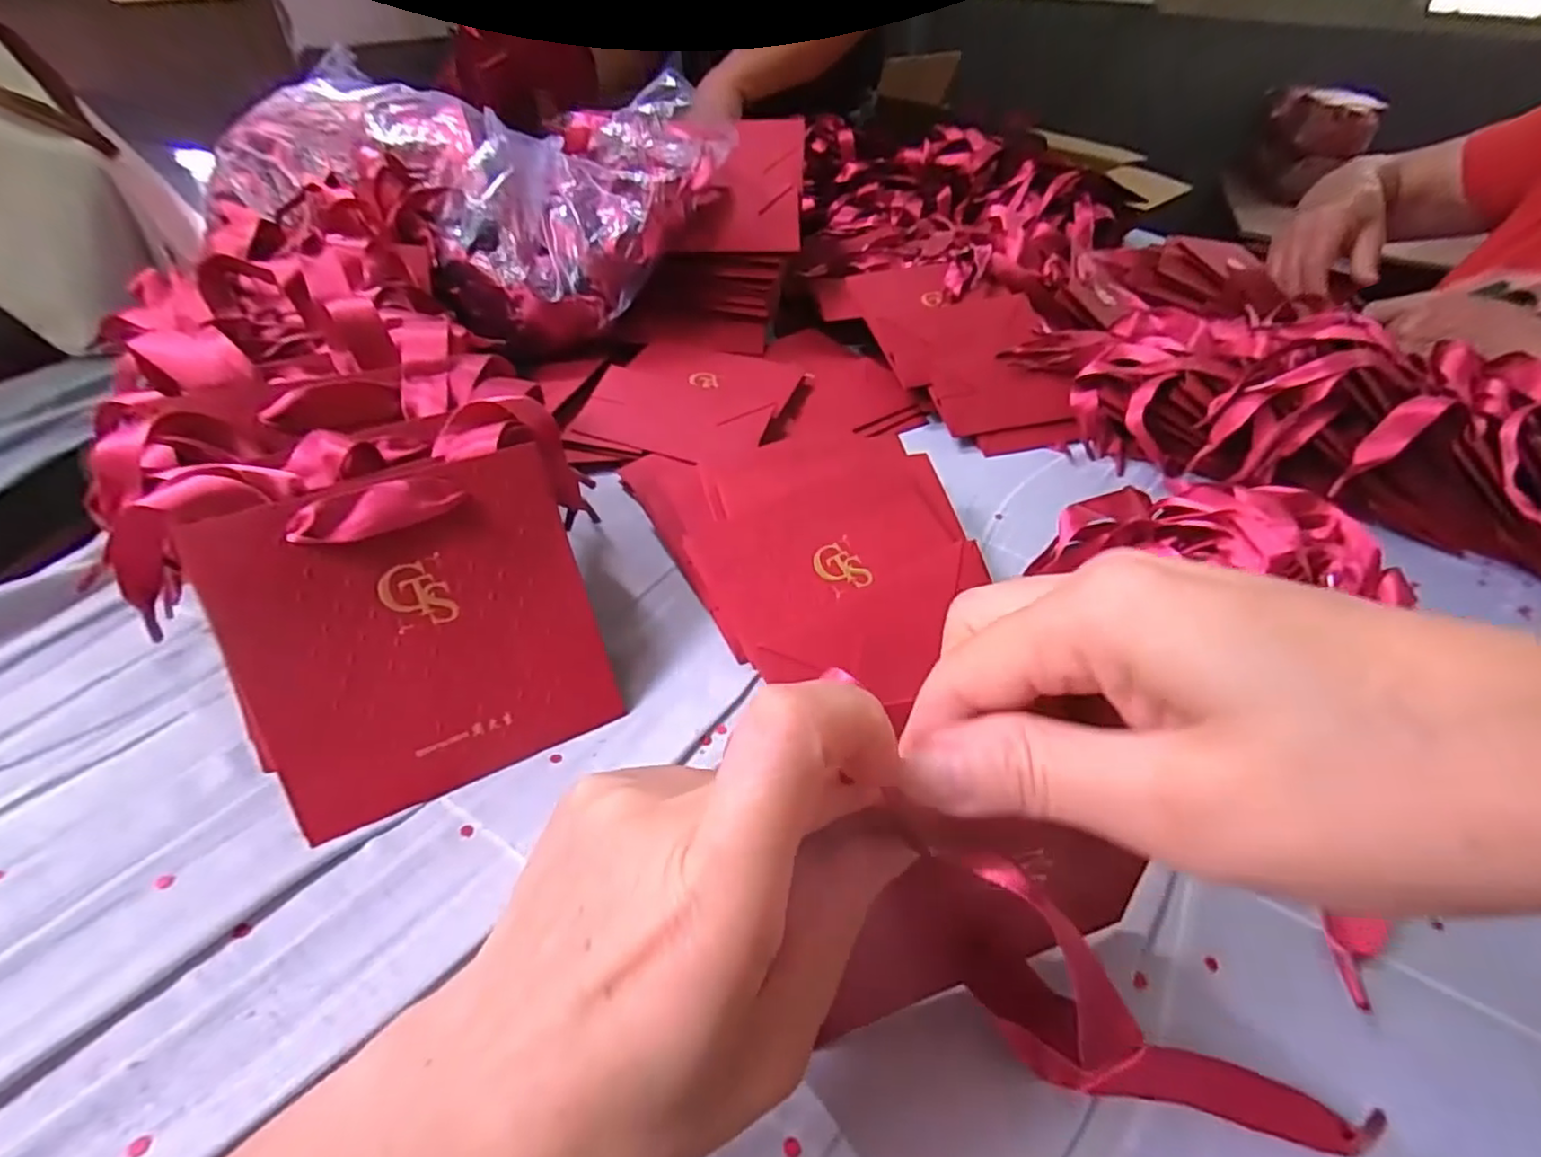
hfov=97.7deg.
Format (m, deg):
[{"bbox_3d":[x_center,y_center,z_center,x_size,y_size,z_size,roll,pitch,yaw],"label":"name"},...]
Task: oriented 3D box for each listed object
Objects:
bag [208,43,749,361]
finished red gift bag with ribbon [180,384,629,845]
[{"bbox_3d":[-0.268,-0.327,0.579,0.414,0.139,0.216,15,45,13],"label":"bag"},{"bbox_3d":[-0.158,0.019,0.312,0.147,0.148,0.047,-18,12,-24],"label":"finished red gift bag with ribbon"}]

